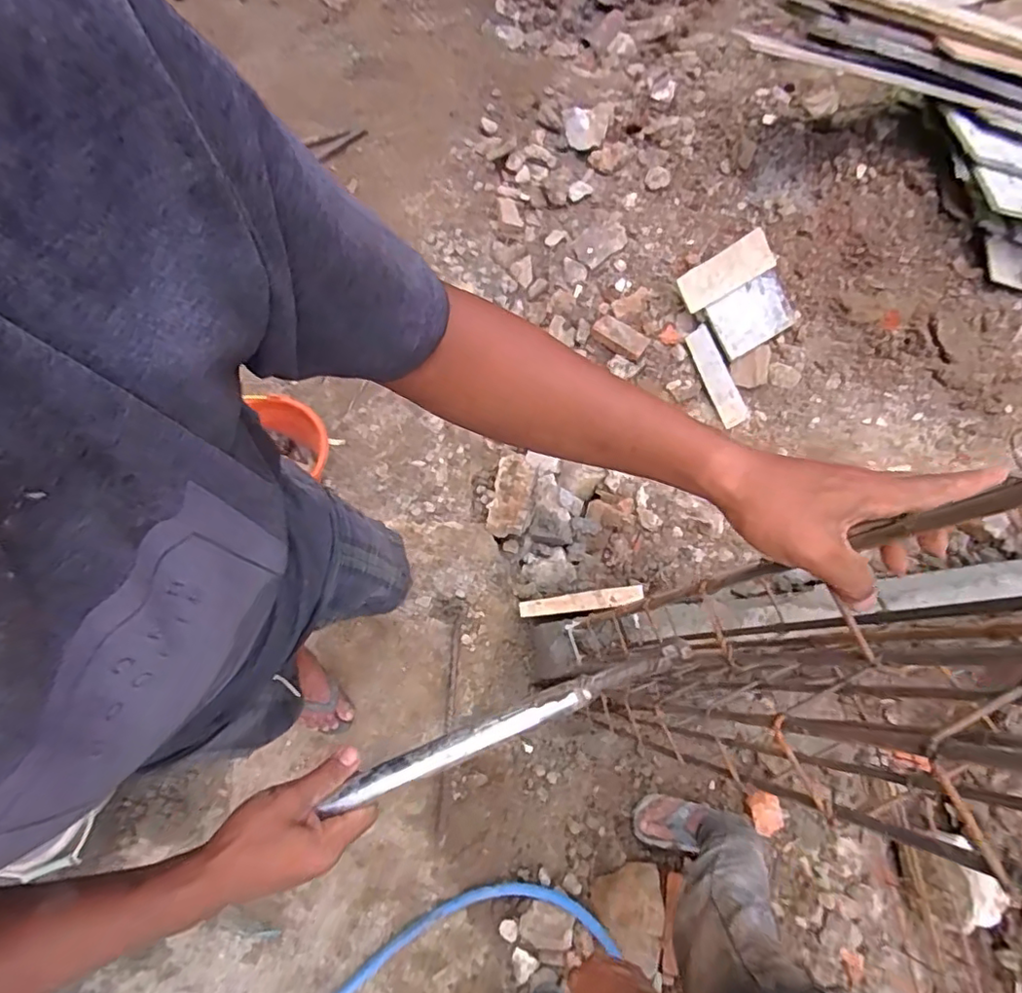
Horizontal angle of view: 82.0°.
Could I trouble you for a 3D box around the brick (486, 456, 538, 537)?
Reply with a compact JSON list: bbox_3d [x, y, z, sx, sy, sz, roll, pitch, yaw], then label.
[{"bbox_3d":[0.004,0.000,1.573,0.115,0.054,0.225,14,72,-2],"label":"brick"}]

